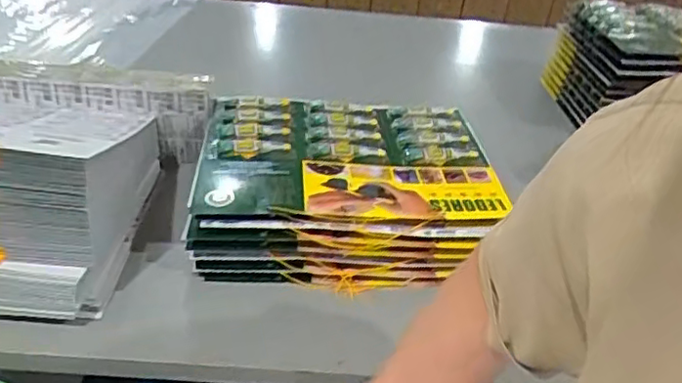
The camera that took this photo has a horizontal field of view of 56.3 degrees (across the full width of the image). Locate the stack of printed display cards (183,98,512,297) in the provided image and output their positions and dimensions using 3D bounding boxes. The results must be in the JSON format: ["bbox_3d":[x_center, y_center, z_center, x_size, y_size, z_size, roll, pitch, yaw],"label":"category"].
[{"bbox_3d":[-0.001,-0.022,0.796,0.337,0.088,0.317,2,31,-6],"label":"stack of printed display cards"}]

